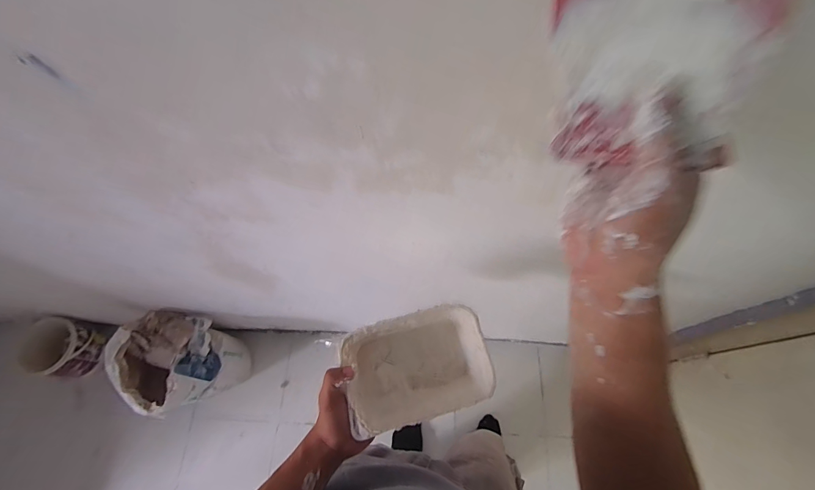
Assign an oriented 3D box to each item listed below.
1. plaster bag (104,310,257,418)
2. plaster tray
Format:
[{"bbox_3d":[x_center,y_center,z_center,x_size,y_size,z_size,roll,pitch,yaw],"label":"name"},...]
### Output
[{"bbox_3d":[-0.690,0.368,1.205,0.232,0.399,0.271,14,69,6],"label":"plaster bag"},{"bbox_3d":[0.013,0.157,0.496,0.176,0.070,0.122,-16,69,-6],"label":"plaster tray"}]

